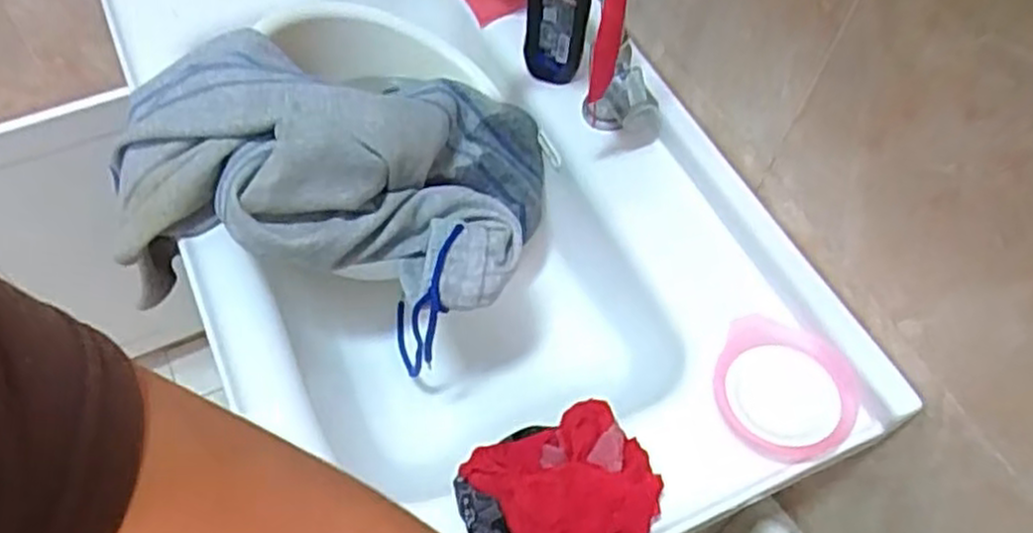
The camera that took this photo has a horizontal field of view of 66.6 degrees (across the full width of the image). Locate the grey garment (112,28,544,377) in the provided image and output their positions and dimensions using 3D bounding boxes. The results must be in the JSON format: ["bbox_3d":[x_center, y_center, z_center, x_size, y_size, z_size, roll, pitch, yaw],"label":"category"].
[{"bbox_3d":[-0.182,-0.091,0.720,0.405,0.160,0.276,7,58,0],"label":"grey garment"}]

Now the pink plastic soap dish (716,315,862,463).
[{"bbox_3d":[0.218,0.102,0.636,0.108,0.027,0.101,2,58,-3],"label":"pink plastic soap dish"}]

